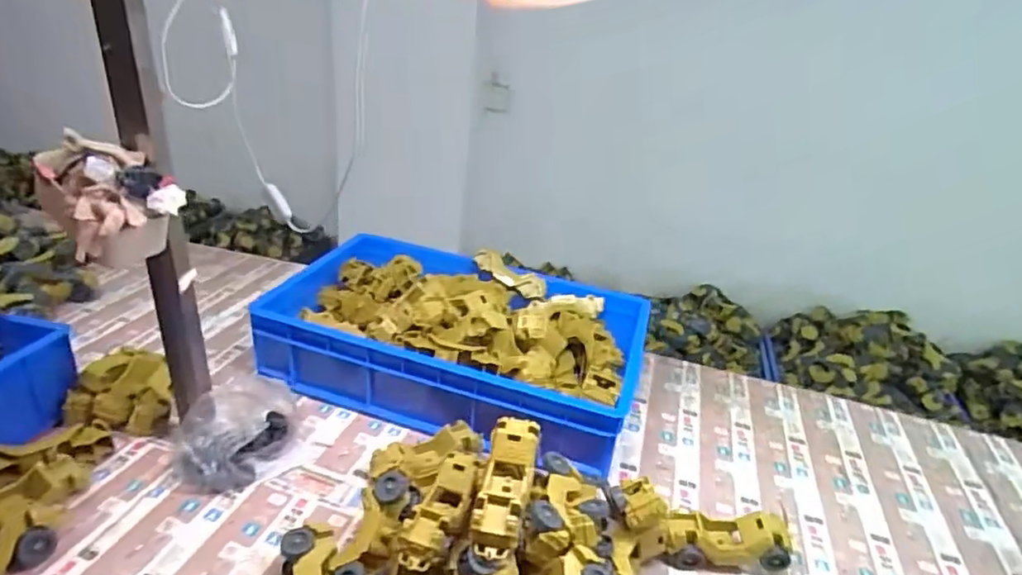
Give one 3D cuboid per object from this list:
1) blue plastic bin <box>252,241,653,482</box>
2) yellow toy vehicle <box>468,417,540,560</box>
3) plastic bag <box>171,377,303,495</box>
[{"bbox_3d":[-0.090,0.082,1.096,0.632,0.185,0.391,13,26,12],"label":"blue plastic bin"},{"bbox_3d":[-0.008,0.235,0.696,0.058,0.057,0.166,10,41,7],"label":"yellow toy vehicle"},{"bbox_3d":[-0.389,0.199,0.865,0.122,0.116,0.173,26,31,34],"label":"plastic bag"}]

